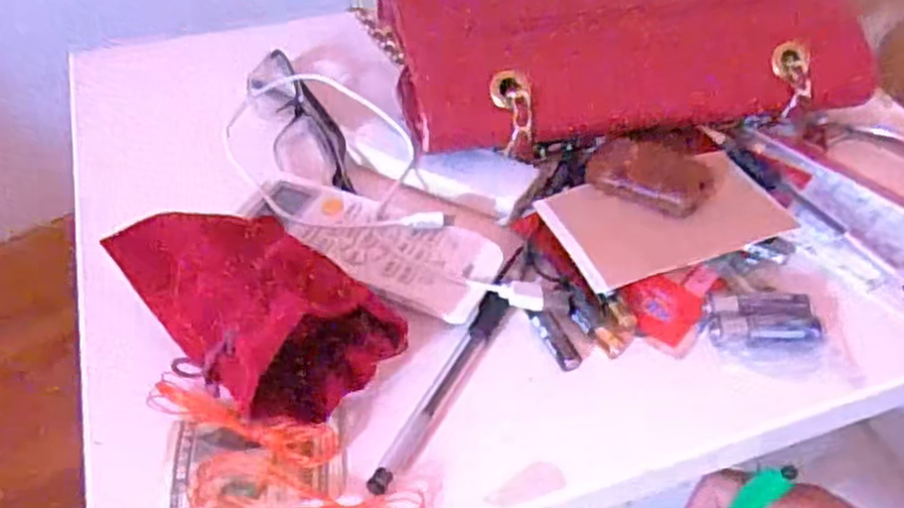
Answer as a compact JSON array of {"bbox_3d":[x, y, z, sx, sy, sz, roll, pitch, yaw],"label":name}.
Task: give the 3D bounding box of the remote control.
[{"bbox_3d":[-0.041,-0.006,0.369,0.123,0.016,0.048,22,49,17],"label":"remote control"}]

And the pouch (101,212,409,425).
[{"bbox_3d":[-0.081,0.014,0.317,0.121,0.046,0.066,37,54,28],"label":"pouch"}]

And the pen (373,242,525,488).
[{"bbox_3d":[0.004,0.044,0.334,0.012,0.012,0.133,22,49,17],"label":"pen"}]

